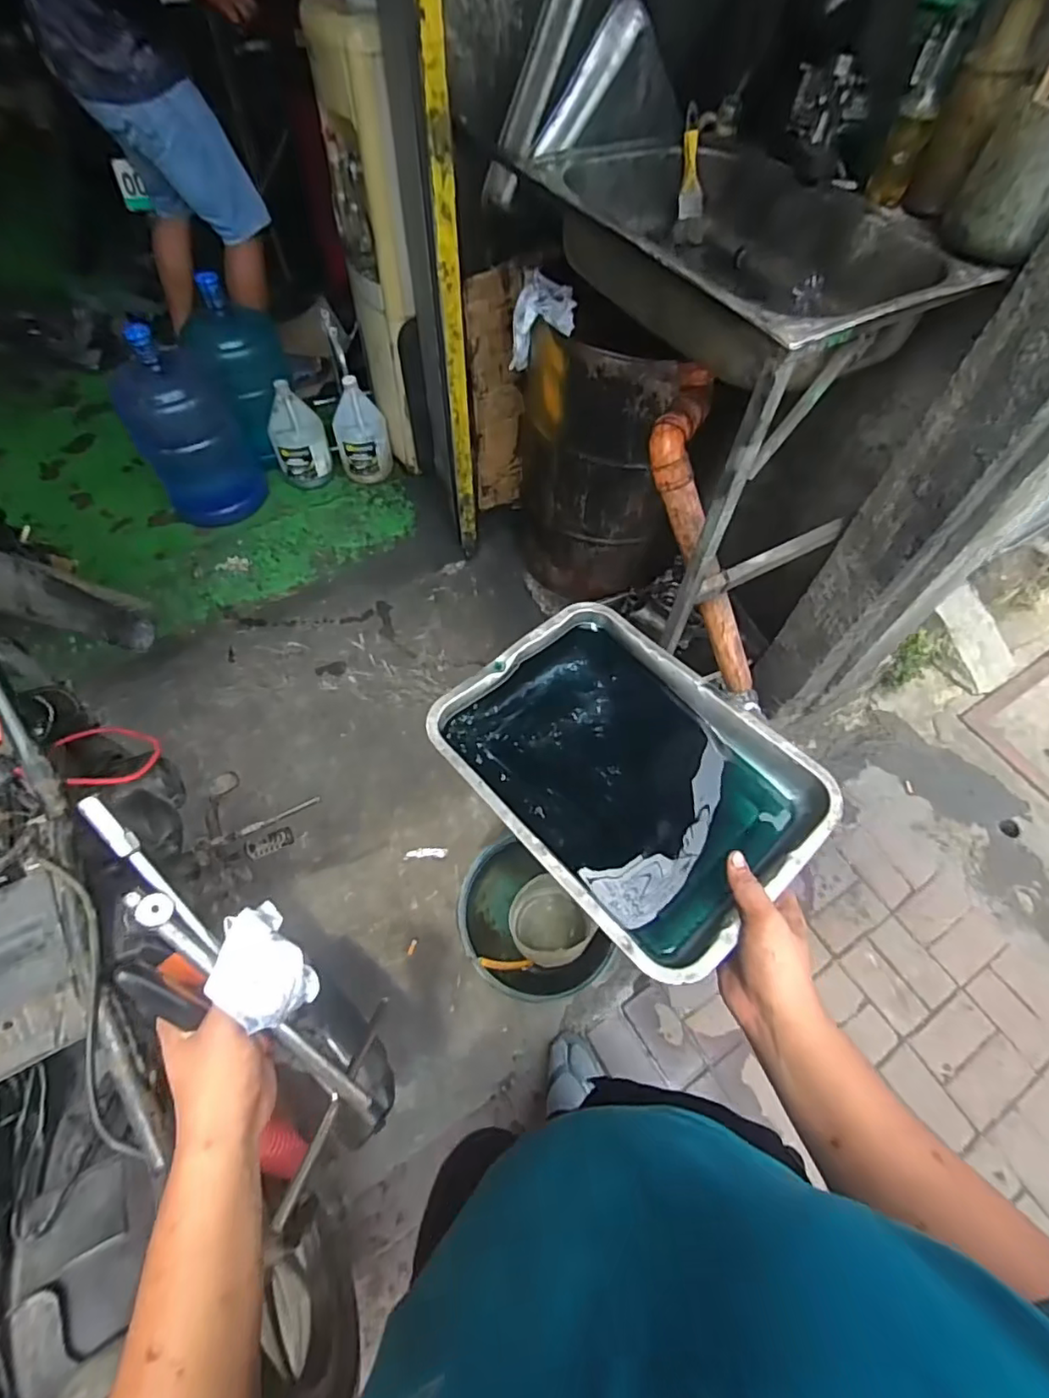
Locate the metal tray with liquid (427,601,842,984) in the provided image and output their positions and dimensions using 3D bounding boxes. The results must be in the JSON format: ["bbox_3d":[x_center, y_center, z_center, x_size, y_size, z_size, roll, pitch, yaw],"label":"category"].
[{"bbox_3d":[0.097,0.067,0.590,0.258,0.050,0.347,-37,67,-21],"label":"metal tray with liquid"}]

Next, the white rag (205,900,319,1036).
[{"bbox_3d":[-0.199,0.201,0.440,0.057,0.054,0.087,-39,67,-22],"label":"white rag"}]

